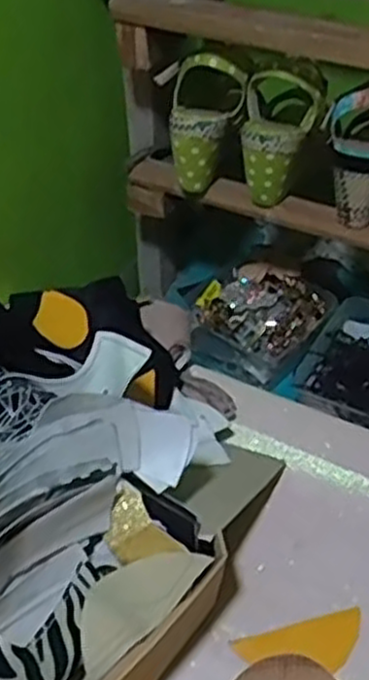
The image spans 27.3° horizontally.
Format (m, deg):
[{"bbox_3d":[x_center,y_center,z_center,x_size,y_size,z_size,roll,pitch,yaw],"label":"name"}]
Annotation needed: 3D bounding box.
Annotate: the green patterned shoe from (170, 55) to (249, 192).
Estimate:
[{"bbox_3d":[0.025,-0.233,0.812,0.077,0.139,0.072,2,43,3],"label":"green patterned shoe"}]

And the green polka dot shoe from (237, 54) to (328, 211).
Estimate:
[{"bbox_3d":[0.101,-0.216,0.793,0.080,0.145,0.080,6,44,6],"label":"green polka dot shoe"}]

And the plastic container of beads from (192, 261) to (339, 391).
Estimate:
[{"bbox_3d":[0.096,-0.025,0.996,0.160,0.066,0.157,25,49,25],"label":"plastic container of beads"}]

